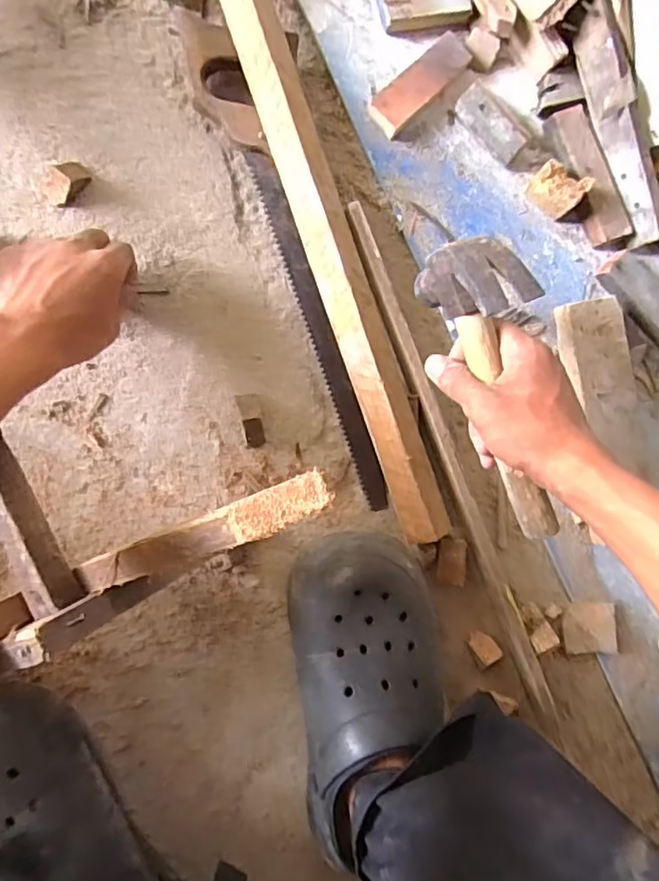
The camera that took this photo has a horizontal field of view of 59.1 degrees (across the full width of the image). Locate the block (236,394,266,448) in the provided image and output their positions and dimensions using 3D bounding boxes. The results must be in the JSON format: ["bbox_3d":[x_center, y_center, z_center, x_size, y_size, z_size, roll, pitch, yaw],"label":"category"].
[{"bbox_3d":[-0.064,-0.017,0.483,0.018,0.022,0.045,-13,91,-8],"label":"block"}]

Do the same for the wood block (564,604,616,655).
[{"bbox_3d":[0.234,0.168,0.524,0.044,0.010,0.045,-1,93,13],"label":"wood block"}]

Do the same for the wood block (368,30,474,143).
[{"bbox_3d":[0.078,-0.309,0.507,0.038,0.023,0.098,44,83,-5],"label":"wood block"}]

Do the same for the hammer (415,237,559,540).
[{"bbox_3d":[0.117,-0.031,0.400,0.035,0.096,0.210,-22,105,-8],"label":"hammer"}]

